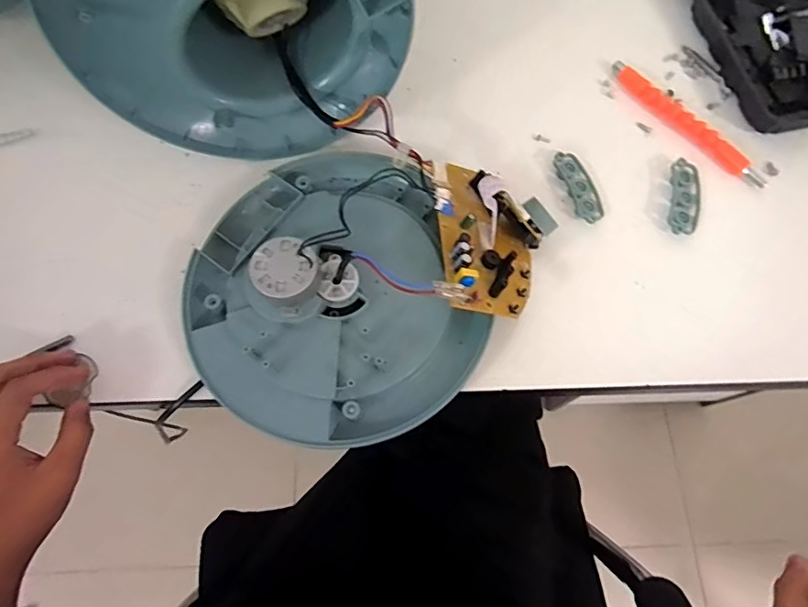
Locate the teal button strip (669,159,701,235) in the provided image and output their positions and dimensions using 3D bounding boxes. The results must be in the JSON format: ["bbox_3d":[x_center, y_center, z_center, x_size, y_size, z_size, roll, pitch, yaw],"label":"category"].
[{"bbox_3d":[0.243,-0.091,0.444,0.027,0.008,0.068,8,71,4],"label":"teal button strip"}]

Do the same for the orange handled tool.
[{"bbox_3d":[0.253,-0.164,0.466,0.019,0.010,0.168,-38,74,-11],"label":"orange handled tool"}]

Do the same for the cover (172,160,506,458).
[{"bbox_3d":[-0.058,-0.016,0.398,0.234,0.053,0.244,-21,72,-6],"label":"cover"}]

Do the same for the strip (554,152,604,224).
[{"bbox_3d":[0.155,-0.102,0.451,0.028,0.009,0.068,-18,71,-5],"label":"strip"}]

